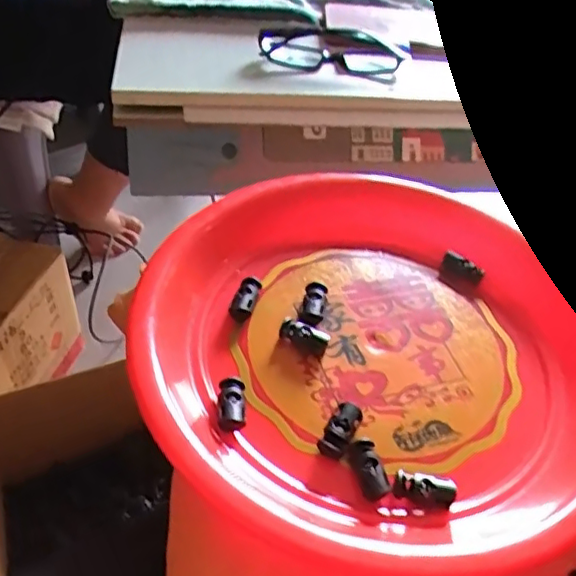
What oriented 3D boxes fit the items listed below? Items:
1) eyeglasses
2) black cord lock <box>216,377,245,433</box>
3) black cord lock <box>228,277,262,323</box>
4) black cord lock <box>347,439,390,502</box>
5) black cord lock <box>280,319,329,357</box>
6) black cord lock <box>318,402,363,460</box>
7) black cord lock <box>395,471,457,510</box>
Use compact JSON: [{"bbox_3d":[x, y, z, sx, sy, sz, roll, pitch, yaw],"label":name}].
[{"bbox_3d":[0.039,-0.222,0.568,0.131,0.029,0.043,0,46,-8],"label":"eyeglasses"},{"bbox_3d":[-0.027,0.056,0.301,0.013,0.013,0.029,2,45,-6],"label":"black cord lock"},{"bbox_3d":[-0.024,0.005,0.353,0.012,0.009,0.031,15,46,8],"label":"black cord lock"},{"bbox_3d":[0.037,0.084,0.283,0.013,0.010,0.027,-7,47,-14],"label":"black cord lock"},{"bbox_3d":[0.009,0.027,0.335,0.026,0.011,0.012,22,47,14],"label":"black cord lock"},{"bbox_3d":[0.026,0.069,0.298,0.013,0.013,0.026,28,49,19],"label":"black cord lock"},{"bbox_3d":[0.063,0.092,0.282,0.027,0.008,0.013,17,46,10],"label":"black cord lock"}]

